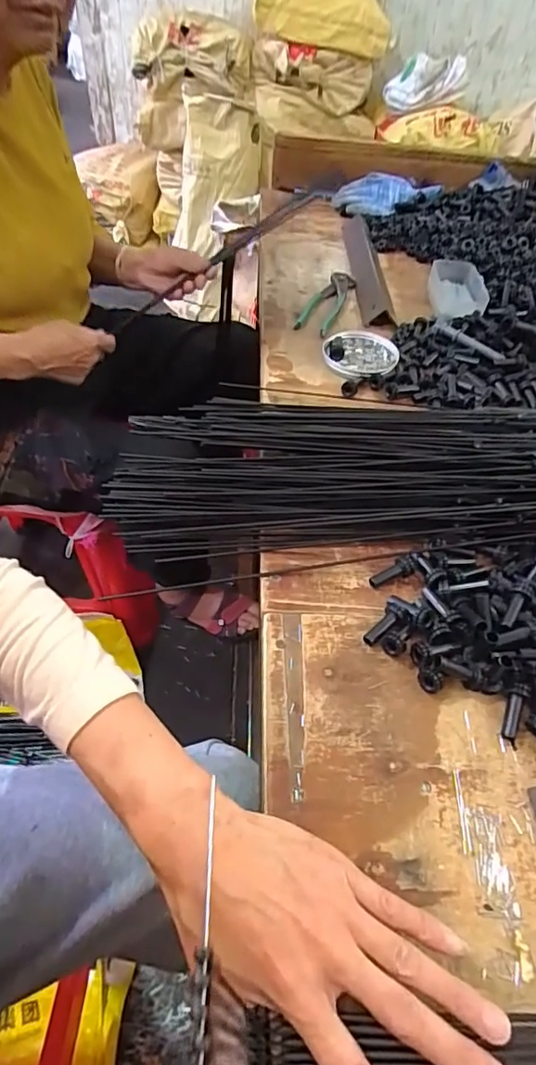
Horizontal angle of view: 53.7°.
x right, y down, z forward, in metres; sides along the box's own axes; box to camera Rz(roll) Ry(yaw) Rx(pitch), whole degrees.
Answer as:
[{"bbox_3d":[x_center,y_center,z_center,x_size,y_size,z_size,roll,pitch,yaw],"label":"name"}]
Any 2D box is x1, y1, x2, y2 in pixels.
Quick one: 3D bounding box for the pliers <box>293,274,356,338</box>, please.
[{"bbox_3d":[0.080,-0.315,0.727,0.046,0.013,0.155,18,54,15],"label":"pliers"}]

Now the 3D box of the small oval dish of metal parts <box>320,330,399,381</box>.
[{"bbox_3d":[0.112,-0.217,0.638,0.092,0.009,0.089,-25,54,-17],"label":"small oval dish of metal parts"}]

